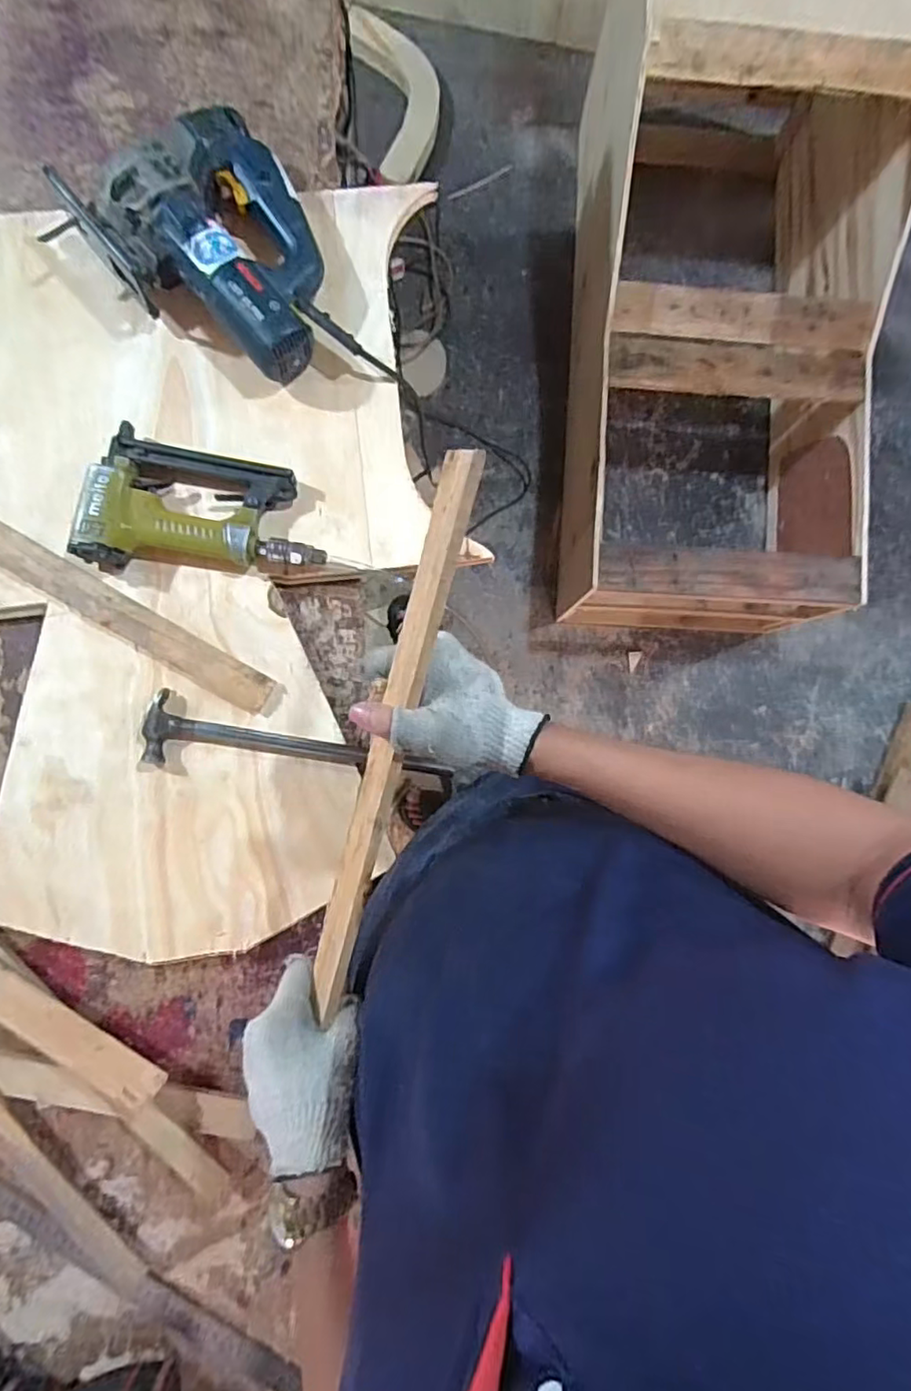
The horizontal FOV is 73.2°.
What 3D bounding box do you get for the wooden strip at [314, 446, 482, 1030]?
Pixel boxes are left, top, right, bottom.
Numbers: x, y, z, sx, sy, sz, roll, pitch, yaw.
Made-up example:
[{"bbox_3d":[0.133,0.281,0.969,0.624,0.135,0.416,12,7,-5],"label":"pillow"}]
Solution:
[{"bbox_3d":[-0.048,0.037,0.434,0.025,0.033,0.403,14,101,-6],"label":"wooden strip"}]

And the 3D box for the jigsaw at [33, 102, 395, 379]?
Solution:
[{"bbox_3d":[-0.220,-0.418,0.621,0.203,0.093,0.289,-38,89,-4],"label":"jigsaw"}]

